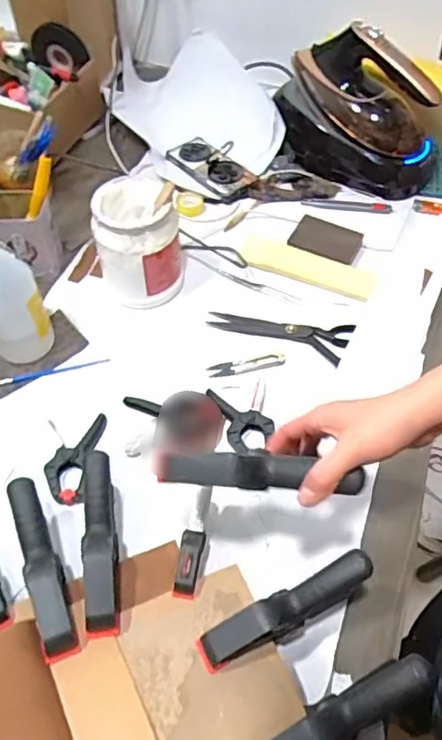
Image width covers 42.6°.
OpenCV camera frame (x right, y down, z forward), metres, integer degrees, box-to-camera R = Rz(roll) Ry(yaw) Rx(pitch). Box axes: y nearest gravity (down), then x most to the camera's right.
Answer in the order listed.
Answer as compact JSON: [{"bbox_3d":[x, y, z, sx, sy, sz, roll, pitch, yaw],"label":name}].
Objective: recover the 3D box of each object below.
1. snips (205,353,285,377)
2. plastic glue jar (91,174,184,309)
[{"bbox_3d":[0.035,-0.008,0.763,0.102,0.007,0.020,-8,54,-6],"label":"snips"},{"bbox_3d":[-0.114,-0.180,0.794,0.111,0.152,0.131,-4,54,-3],"label":"plastic glue jar"}]

